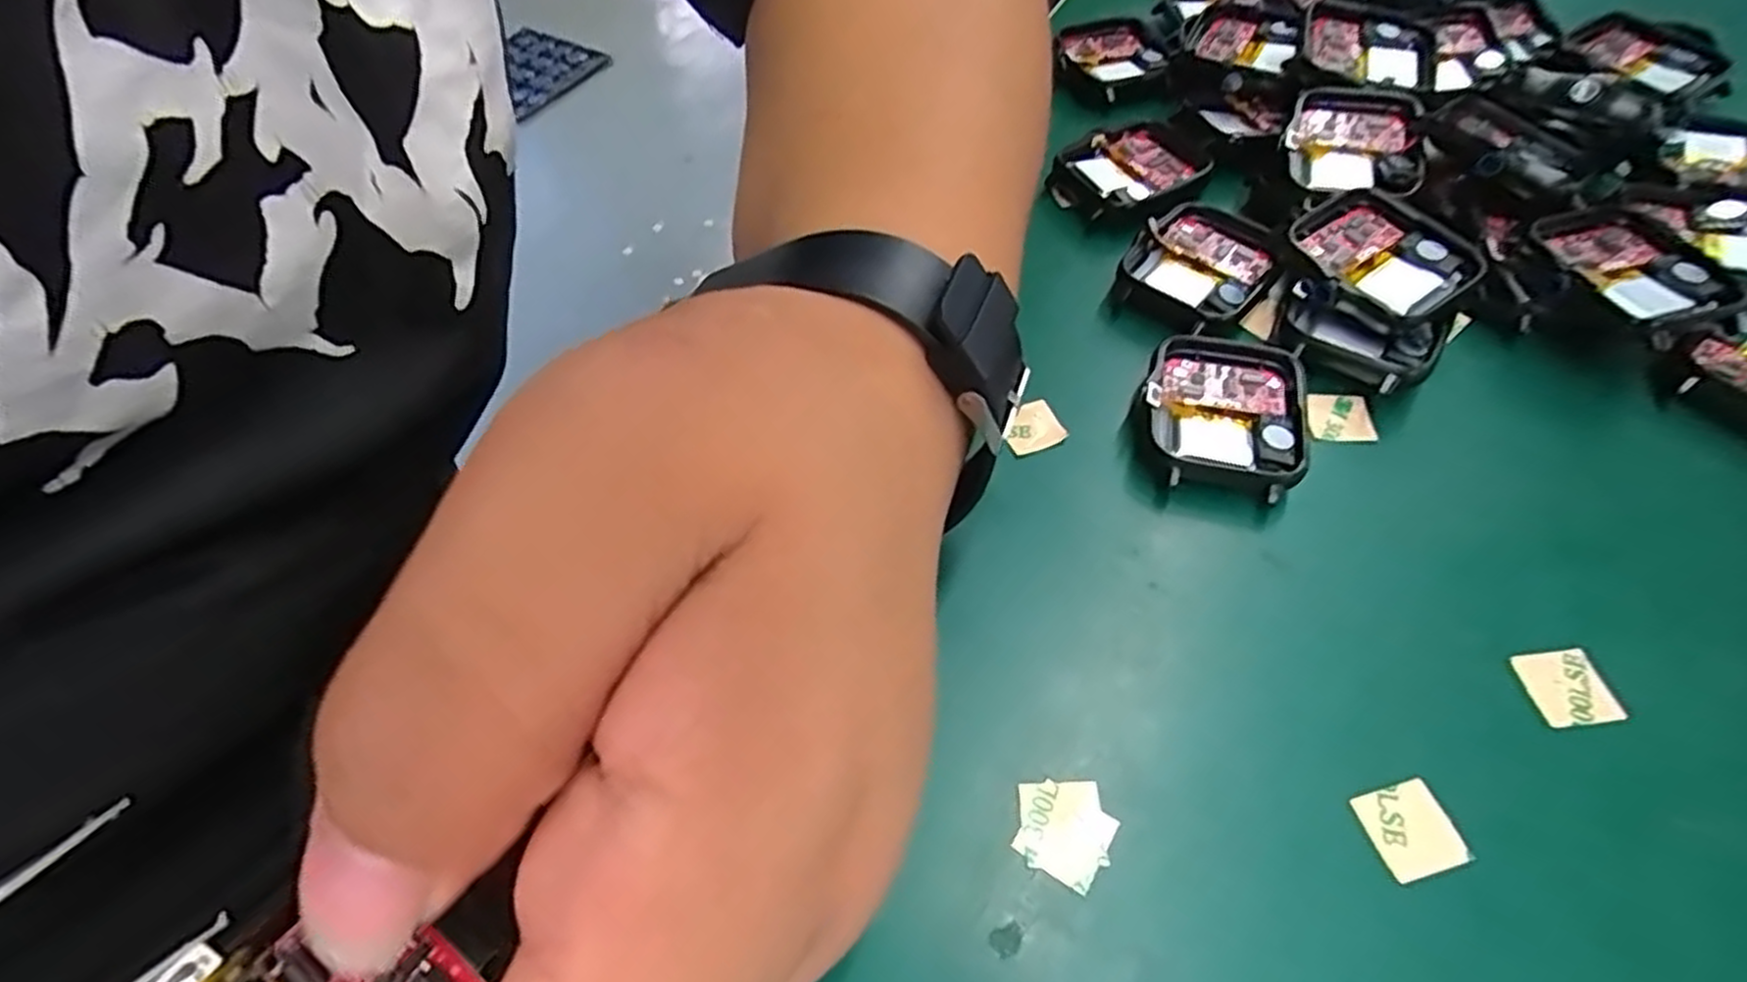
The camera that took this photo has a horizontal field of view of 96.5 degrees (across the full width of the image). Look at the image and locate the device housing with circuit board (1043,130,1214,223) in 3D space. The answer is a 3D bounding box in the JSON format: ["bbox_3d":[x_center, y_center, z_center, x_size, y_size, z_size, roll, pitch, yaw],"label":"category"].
[{"bbox_3d":[0.083,-0.104,0.253,0.047,0.007,0.036,-27,59,-15],"label":"device housing with circuit board"}]

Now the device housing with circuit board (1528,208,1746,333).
[{"bbox_3d":[0.198,-0.057,0.206,0.038,0.012,0.041,-16,56,-8],"label":"device housing with circuit board"}]

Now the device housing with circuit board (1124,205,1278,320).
[{"bbox_3d":[0.095,-0.067,0.228,0.037,0.010,0.040,31,62,20],"label":"device housing with circuit board"}]

